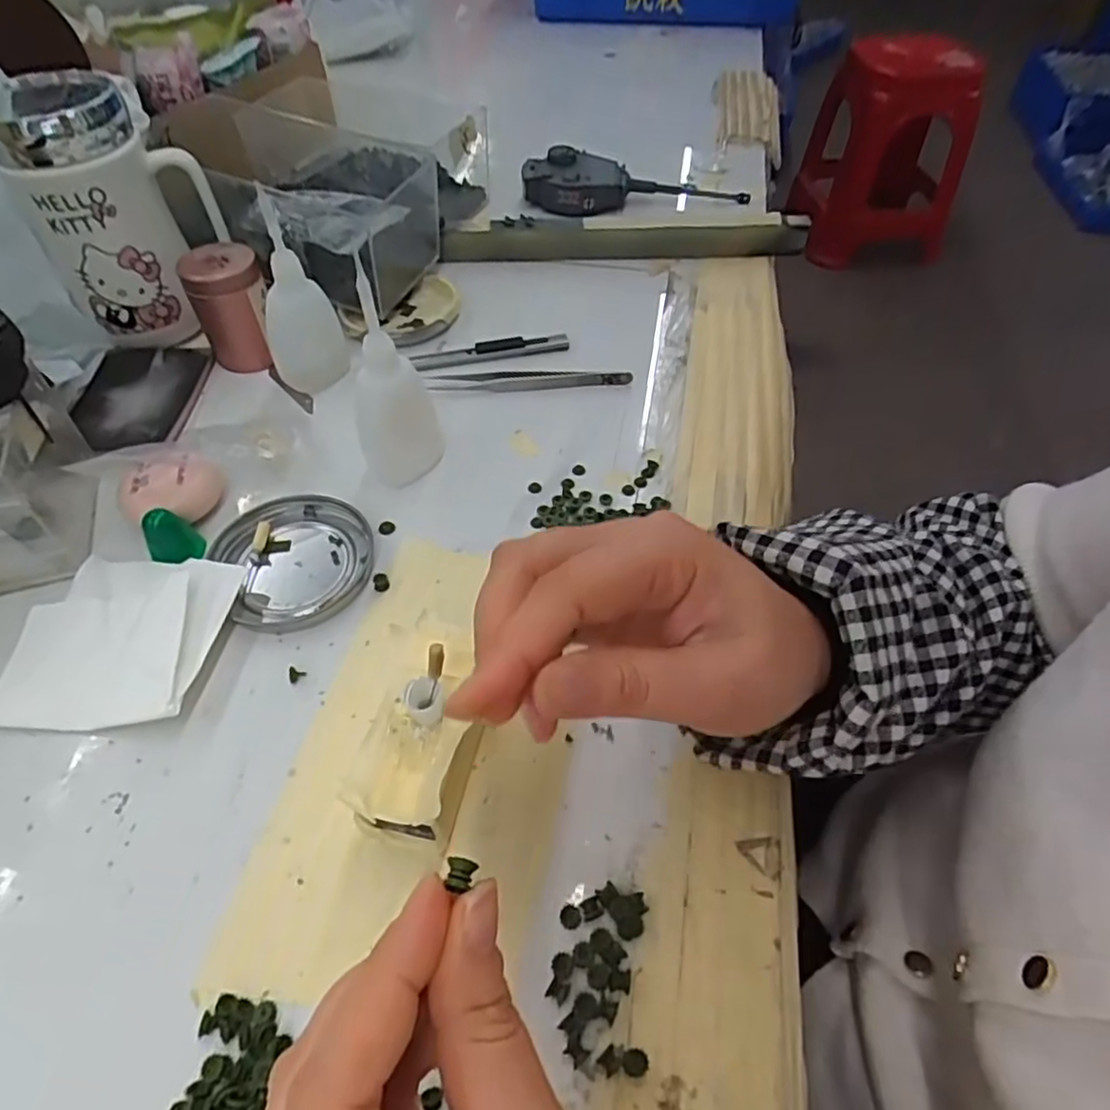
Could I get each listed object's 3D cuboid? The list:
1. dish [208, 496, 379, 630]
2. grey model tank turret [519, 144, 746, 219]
[{"bbox_3d":[-0.128,0.002,0.340,0.072,0.011,0.078,0,52,-1],"label":"dish"},{"bbox_3d":[0.068,-0.308,0.561,0.187,0.033,0.040,0,52,-1],"label":"grey model tank turret"}]

